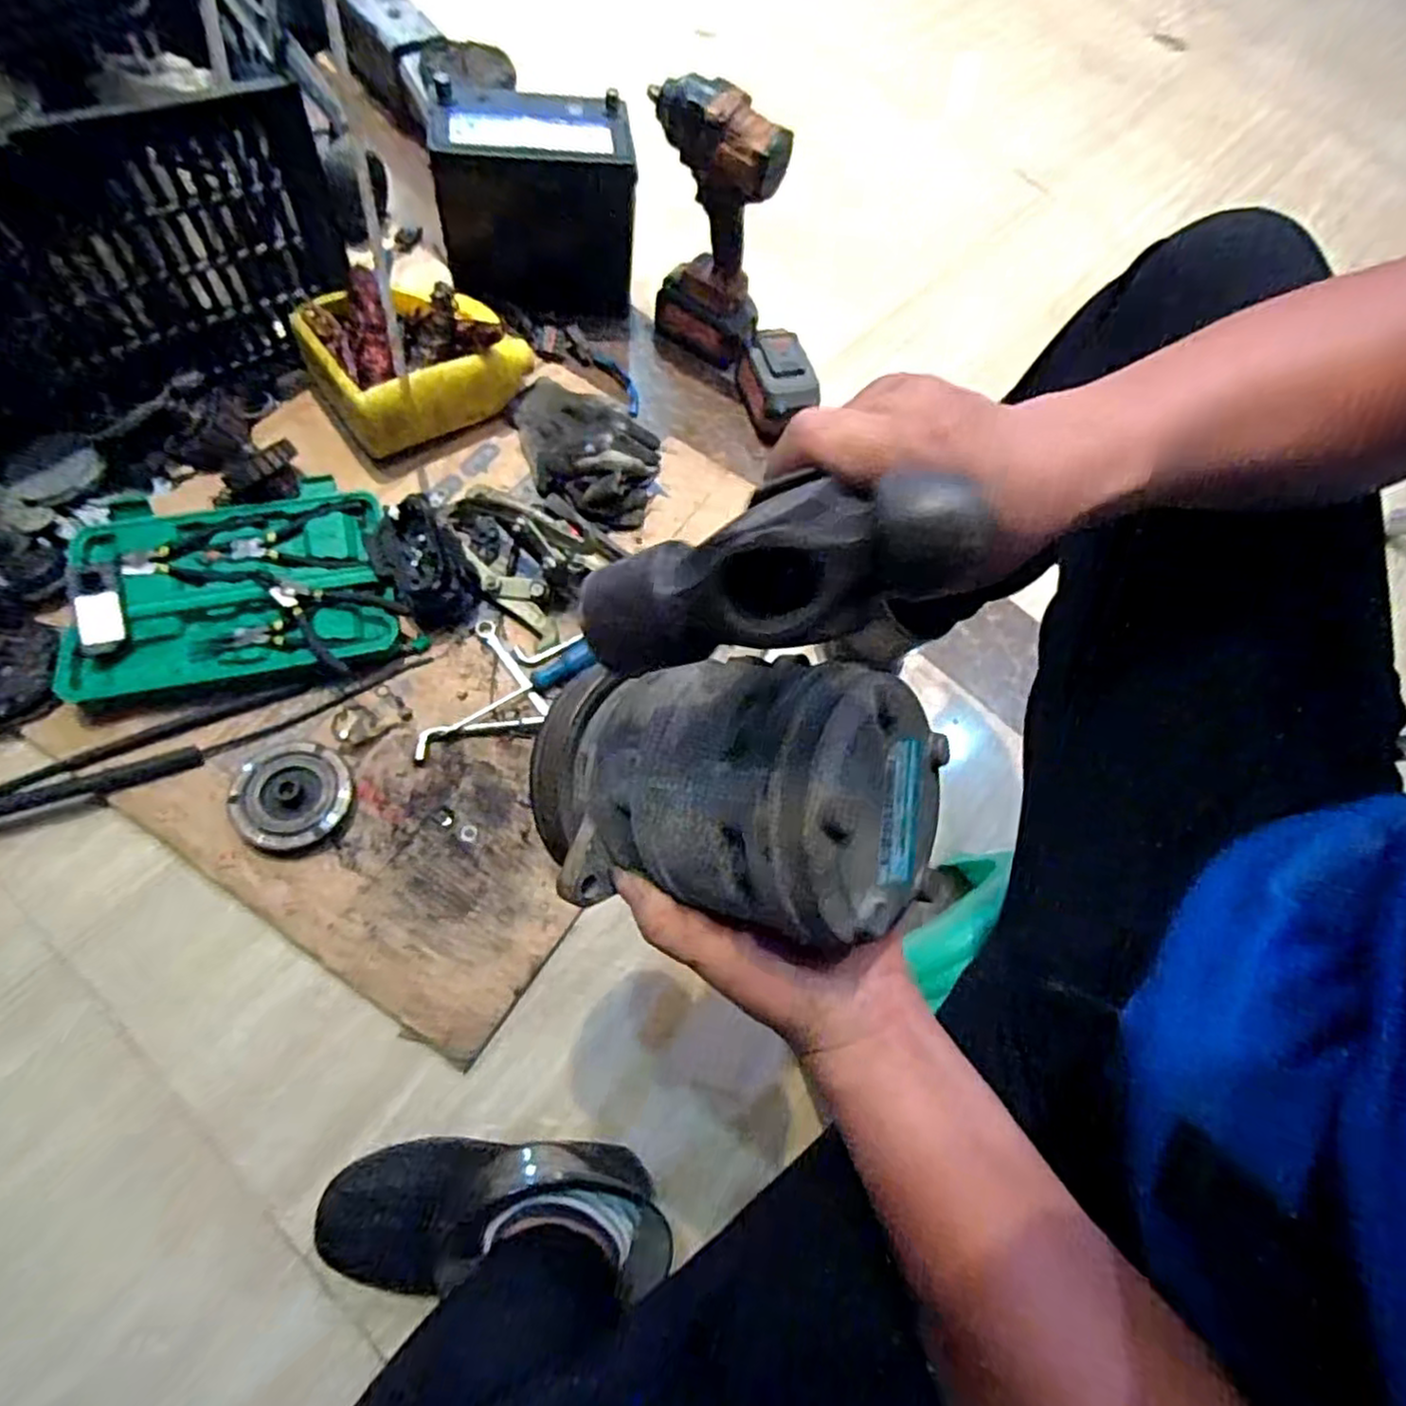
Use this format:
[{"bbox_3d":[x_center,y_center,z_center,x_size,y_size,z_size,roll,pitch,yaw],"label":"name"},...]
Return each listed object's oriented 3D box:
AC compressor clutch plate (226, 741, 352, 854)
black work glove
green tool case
[{"bbox_3d":[-0.379,0.085,0.656,0.095,0.015,0.102,-2,65,-29],"label":"AC compressor clutch plate"},{"bbox_3d":[-0.147,-0.298,0.844,0.181,0.070,0.167,3,67,-7],"label":"black work glove"},{"bbox_3d":[-0.472,-0.122,0.719,0.300,0.062,0.232,-10,69,-13],"label":"green tool case"}]

